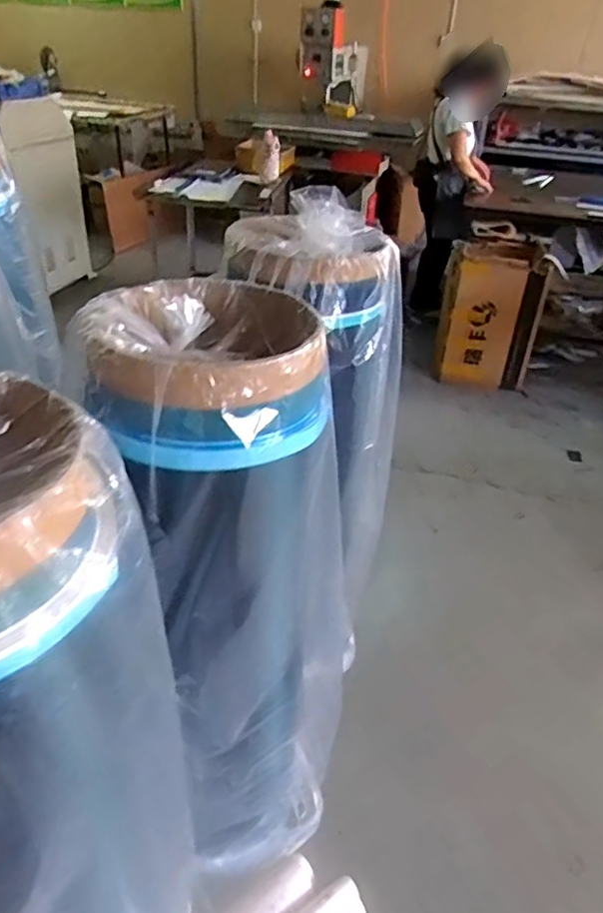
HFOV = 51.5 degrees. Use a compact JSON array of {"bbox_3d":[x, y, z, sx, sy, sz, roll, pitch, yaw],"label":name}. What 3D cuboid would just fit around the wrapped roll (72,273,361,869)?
[{"bbox_3d":[-0.131,0.275,1.088,0.346,1.070,0.310,5,35,2],"label":"wrapped roll"}]

